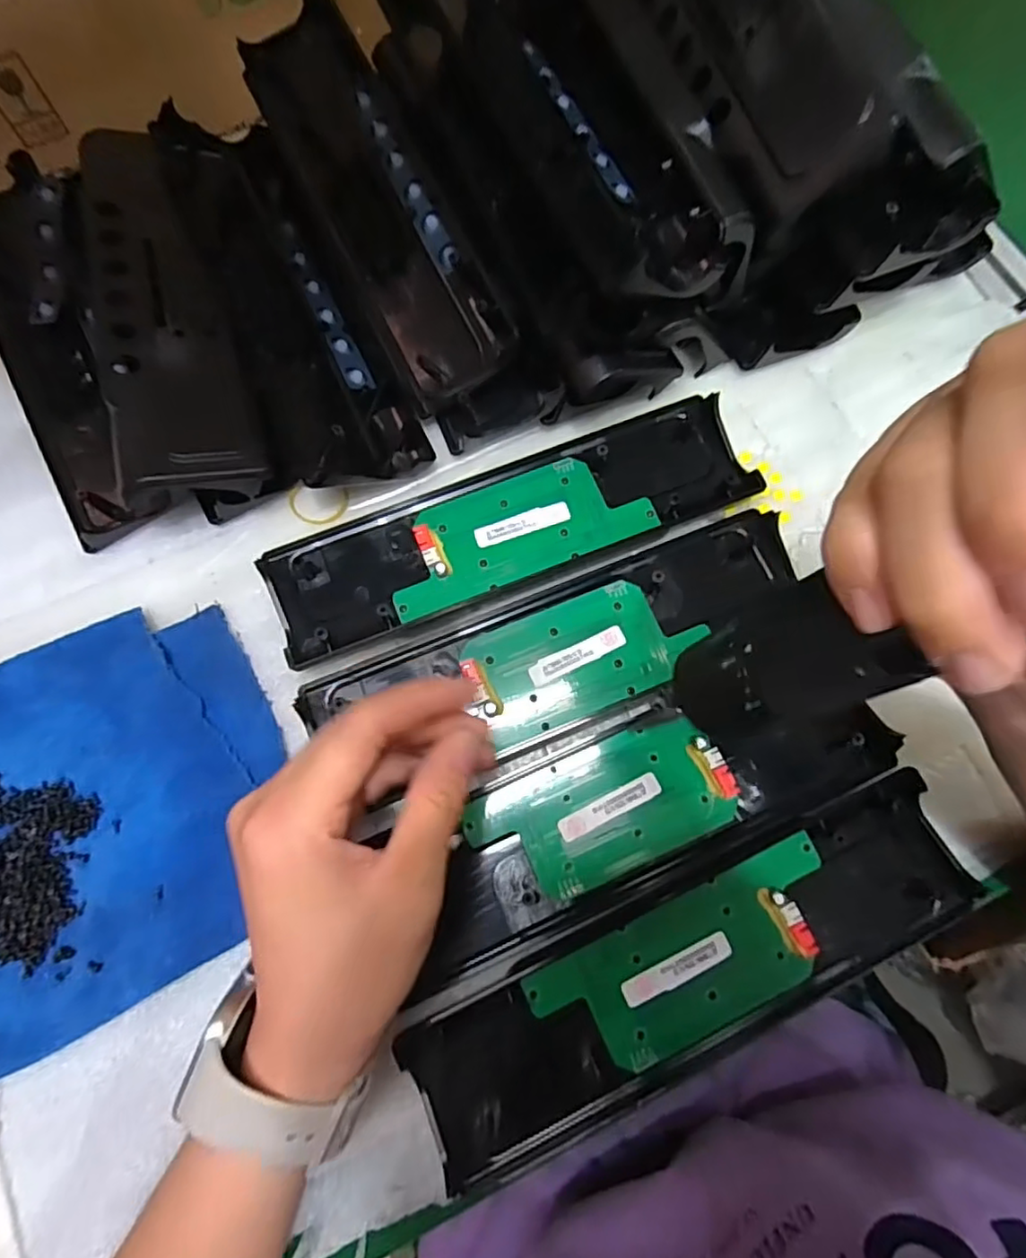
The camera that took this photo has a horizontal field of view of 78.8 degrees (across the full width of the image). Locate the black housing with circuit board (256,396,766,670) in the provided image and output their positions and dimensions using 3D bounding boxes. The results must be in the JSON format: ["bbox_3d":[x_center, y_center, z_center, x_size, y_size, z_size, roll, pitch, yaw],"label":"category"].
[{"bbox_3d":[0.000,-0.053,0.322,0.244,0.020,0.065,-22,75,-6],"label":"black housing with circuit board"}]

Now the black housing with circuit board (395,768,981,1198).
[{"bbox_3d":[0.079,0.146,0.266,0.245,0.028,0.064,-24,76,-7],"label":"black housing with circuit board"}]

